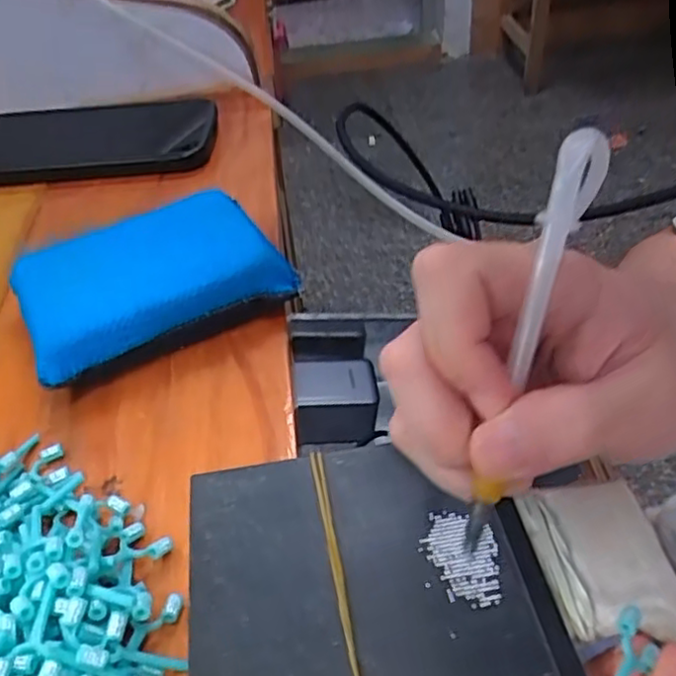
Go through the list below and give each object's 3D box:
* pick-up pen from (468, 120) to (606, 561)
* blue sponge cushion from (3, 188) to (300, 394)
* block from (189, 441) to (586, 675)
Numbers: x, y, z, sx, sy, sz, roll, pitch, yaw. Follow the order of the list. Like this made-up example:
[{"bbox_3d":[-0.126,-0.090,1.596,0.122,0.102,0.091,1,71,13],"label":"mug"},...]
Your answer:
[{"bbox_3d":[0.052,0.002,0.184,0.011,0.117,0.006,17,8,23],"label":"pick-up pen"},{"bbox_3d":[-0.084,-0.024,0.305,0.108,0.033,0.069,-26,47,-19],"label":"blue sponge cushion"},{"bbox_3d":[0.008,0.073,0.211,0.107,0.004,0.093,-9,43,-4],"label":"block"}]

